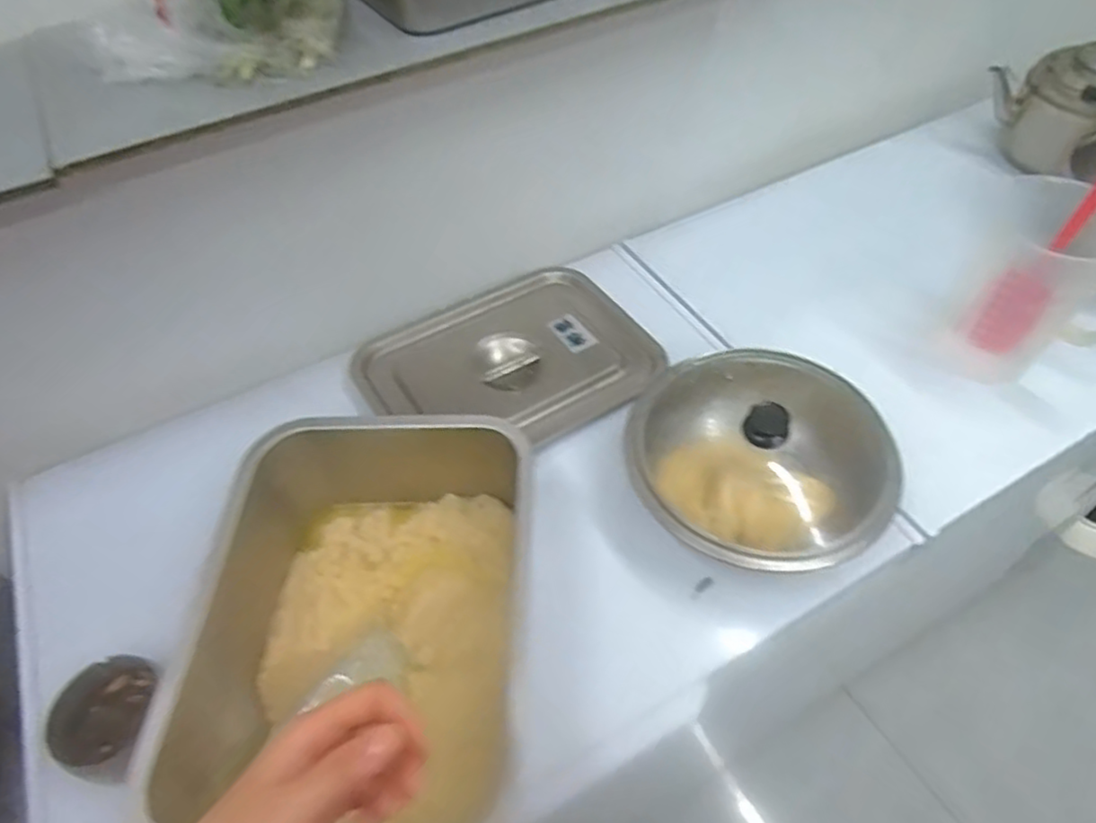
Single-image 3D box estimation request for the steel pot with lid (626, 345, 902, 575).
[{"bbox_3d":[0.212,0.045,0.688,0.223,0.105,0.249,-29,54,-19],"label":"steel pot with lid"}]

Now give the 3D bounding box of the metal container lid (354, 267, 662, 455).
[{"bbox_3d":[-0.041,-0.063,0.849,0.333,0.031,0.262,-33,55,-22],"label":"metal container lid"}]

